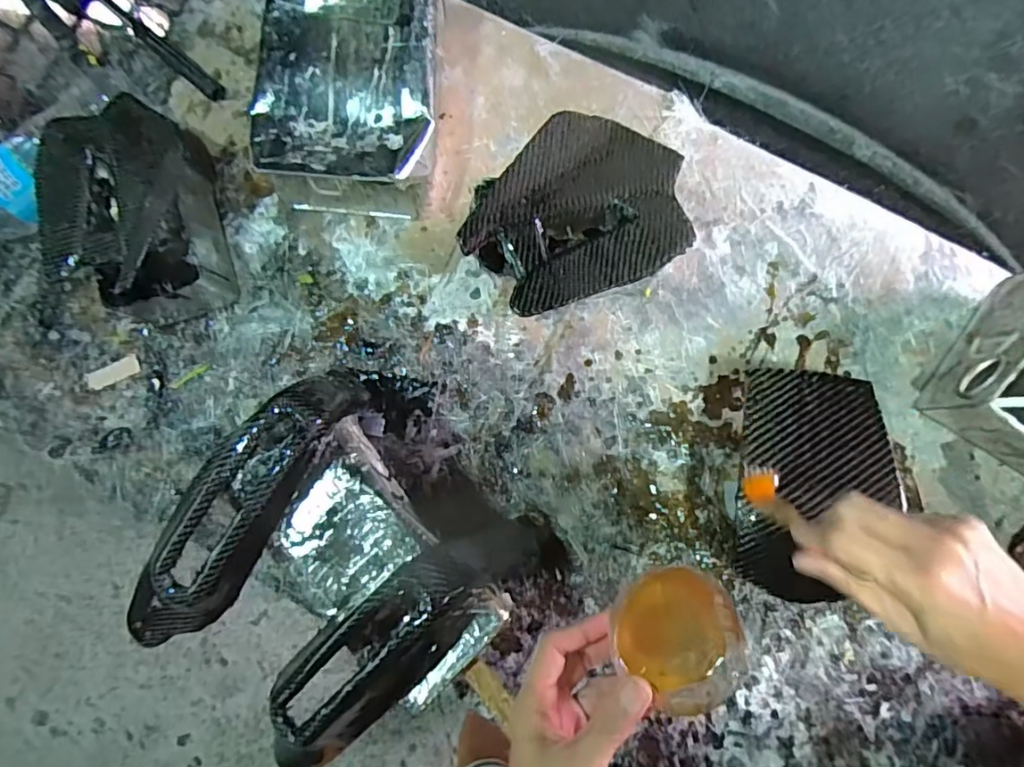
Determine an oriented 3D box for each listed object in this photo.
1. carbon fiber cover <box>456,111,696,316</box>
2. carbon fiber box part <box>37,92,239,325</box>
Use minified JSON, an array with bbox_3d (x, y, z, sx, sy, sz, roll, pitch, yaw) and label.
[{"bbox_3d":[0.058,-0.142,0.476,0.183,0.032,0.148,-40,84,-3],"label":"carbon fiber cover"},{"bbox_3d":[-0.389,-0.177,0.599,0.142,0.106,0.206,-14,83,1],"label":"carbon fiber box part"}]

